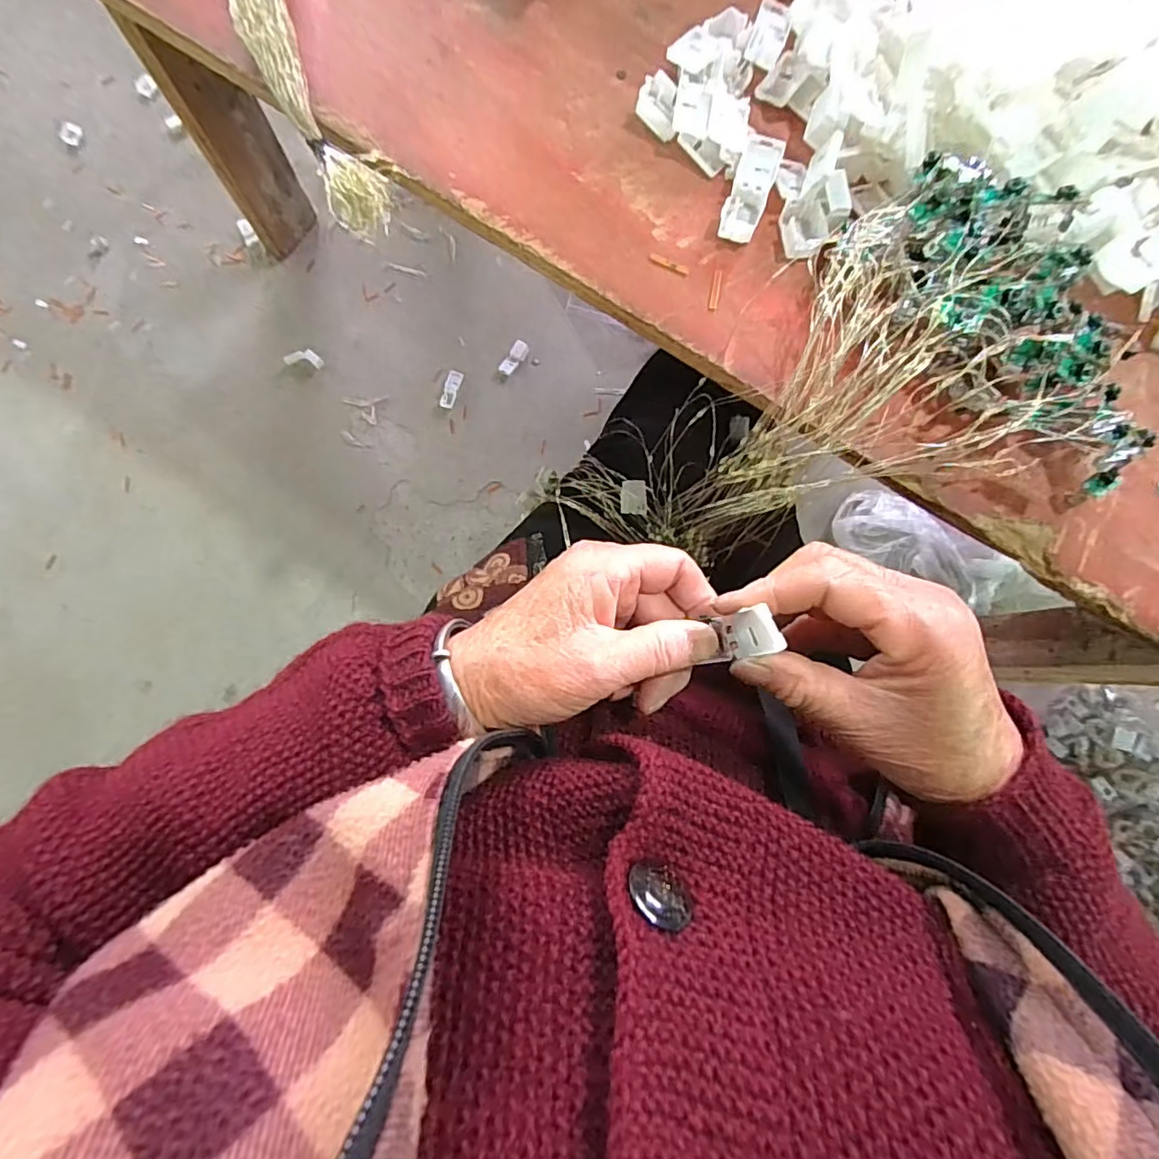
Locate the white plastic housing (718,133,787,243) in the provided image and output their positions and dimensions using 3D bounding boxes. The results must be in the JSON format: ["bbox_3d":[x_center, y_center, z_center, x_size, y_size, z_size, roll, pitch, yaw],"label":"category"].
[{"bbox_3d":[0.088,-0.202,0.298,0.019,0.009,0.057,21,81,1],"label":"white plastic housing"}]

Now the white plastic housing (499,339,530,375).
[{"bbox_3d":[-0.096,-0.327,0.854,0.024,0.009,0.055,32,81,1],"label":"white plastic housing"}]

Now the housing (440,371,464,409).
[{"bbox_3d":[-0.187,-0.277,0.843,0.021,0.007,0.056,19,81,-1],"label":"housing"}]

